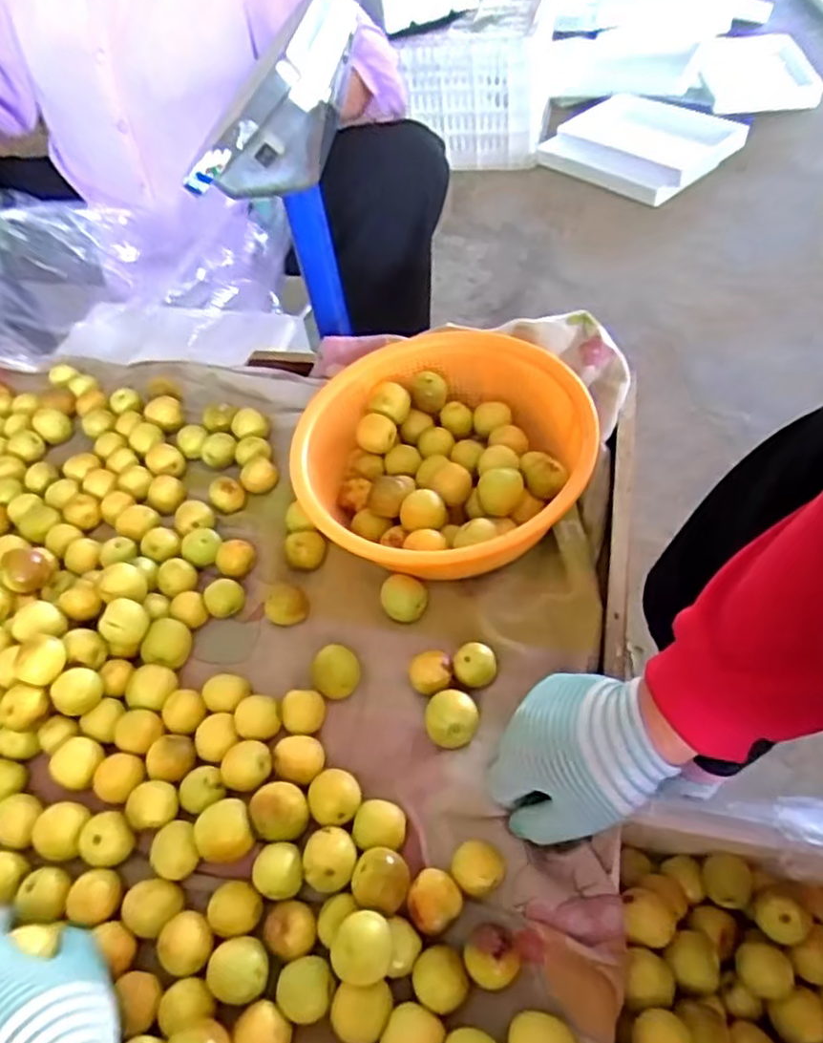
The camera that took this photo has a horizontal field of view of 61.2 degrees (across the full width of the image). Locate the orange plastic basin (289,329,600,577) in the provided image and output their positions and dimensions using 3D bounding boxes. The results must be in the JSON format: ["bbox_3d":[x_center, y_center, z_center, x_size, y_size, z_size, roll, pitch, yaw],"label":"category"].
[{"bbox_3d":[0.025,-0.058,0.652,0.258,0.097,0.263,-3,52,4],"label":"orange plastic basin"}]

